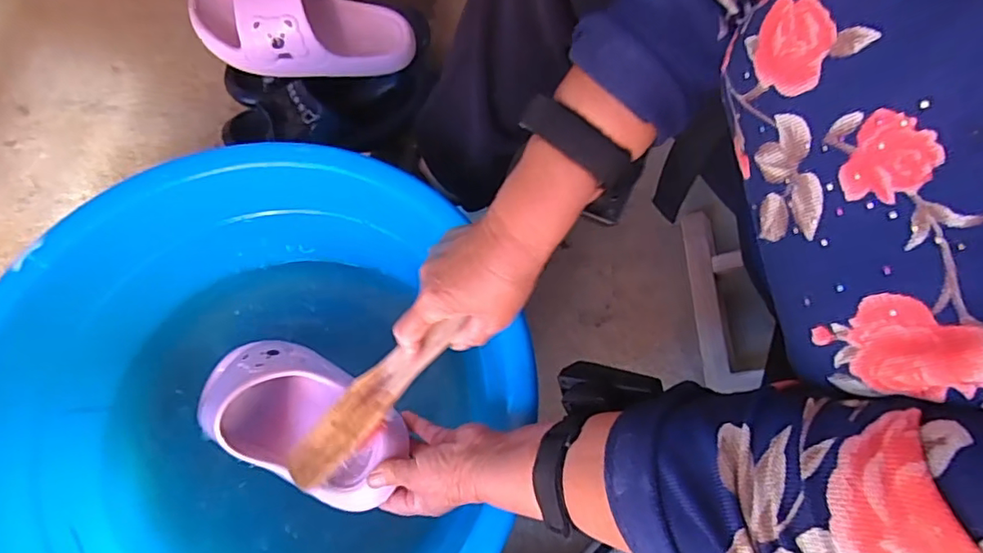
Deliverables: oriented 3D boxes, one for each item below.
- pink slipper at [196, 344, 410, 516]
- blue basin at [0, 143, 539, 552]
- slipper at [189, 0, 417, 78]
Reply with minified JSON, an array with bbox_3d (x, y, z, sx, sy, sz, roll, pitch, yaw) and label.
[{"bbox_3d":[-0.182,0.112,0.502,0.231,0.069,0.106,19,67,31],"label":"pink slipper"},{"bbox_3d":[-0.194,0.116,0.508,0.415,0.151,0.438,0,66,-1],"label":"blue basin"},{"bbox_3d":[-0.212,-0.300,0.662,0.242,0.093,0.095,-1,66,-22],"label":"slipper"}]

